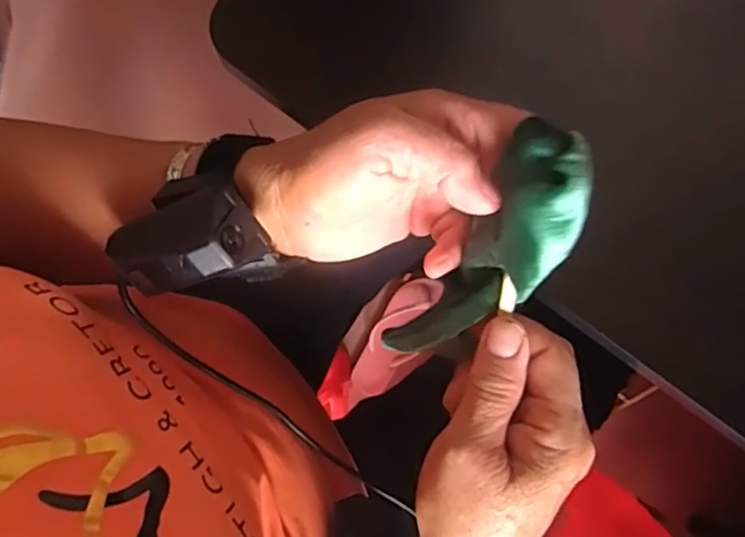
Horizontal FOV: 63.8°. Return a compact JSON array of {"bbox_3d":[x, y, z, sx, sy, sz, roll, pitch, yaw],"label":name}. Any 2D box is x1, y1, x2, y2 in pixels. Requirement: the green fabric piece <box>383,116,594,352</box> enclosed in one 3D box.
[{"bbox_3d":[0.048,0.000,0.251,0.040,0.133,0.022,37,48,6],"label":"green fabric piece"}]

